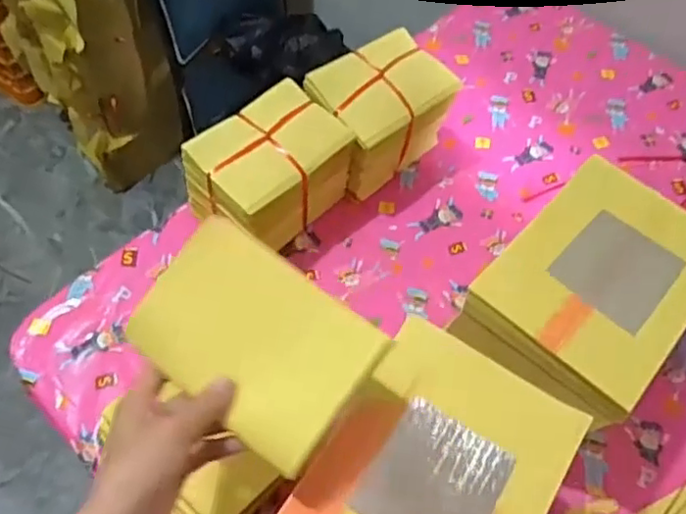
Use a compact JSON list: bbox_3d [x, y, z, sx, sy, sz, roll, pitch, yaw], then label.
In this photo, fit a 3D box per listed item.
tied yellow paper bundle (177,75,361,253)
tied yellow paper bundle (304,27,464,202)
[{"bbox_3d":[-0.086,-0.100,0.766,0.118,0.129,0.168,37,64,19],"label":"tied yellow paper bundle"},{"bbox_3d":[0.047,-0.182,0.822,0.158,0.145,0.113,-37,67,-22],"label":"tied yellow paper bundle"}]

